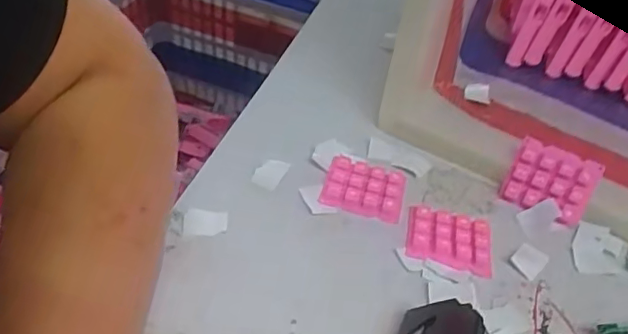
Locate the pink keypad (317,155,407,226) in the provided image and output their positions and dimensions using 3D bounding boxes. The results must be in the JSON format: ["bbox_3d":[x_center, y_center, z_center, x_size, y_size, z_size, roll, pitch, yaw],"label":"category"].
[{"bbox_3d":[0.038,0.015,0.432,0.058,0.008,0.046,14,45,7],"label":"pink keypad"}]

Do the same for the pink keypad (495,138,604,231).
[{"bbox_3d":[0.176,0.012,0.433,0.060,0.050,0.009,23,13,16],"label":"pink keypad"}]

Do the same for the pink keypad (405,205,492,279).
[{"bbox_3d":[0.095,0.050,0.406,0.058,0.010,0.049,13,45,7],"label":"pink keypad"}]

